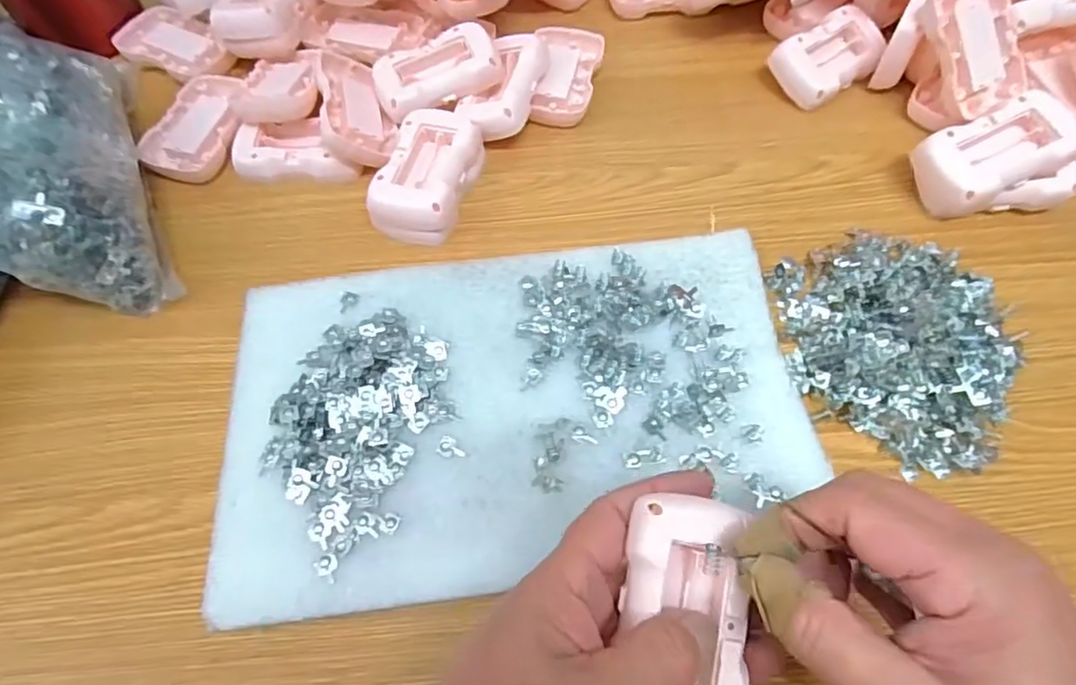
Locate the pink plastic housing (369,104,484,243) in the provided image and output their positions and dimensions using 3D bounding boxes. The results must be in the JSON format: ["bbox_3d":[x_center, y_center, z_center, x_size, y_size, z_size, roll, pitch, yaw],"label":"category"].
[{"bbox_3d":[-0.069,-0.107,0.384,0.048,0.034,0.085,16,64,9],"label":"pink plastic housing"}]

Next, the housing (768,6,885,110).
[{"bbox_3d":[0.212,-0.208,0.437,0.083,0.022,0.052,-33,91,-15],"label":"housing"}]

